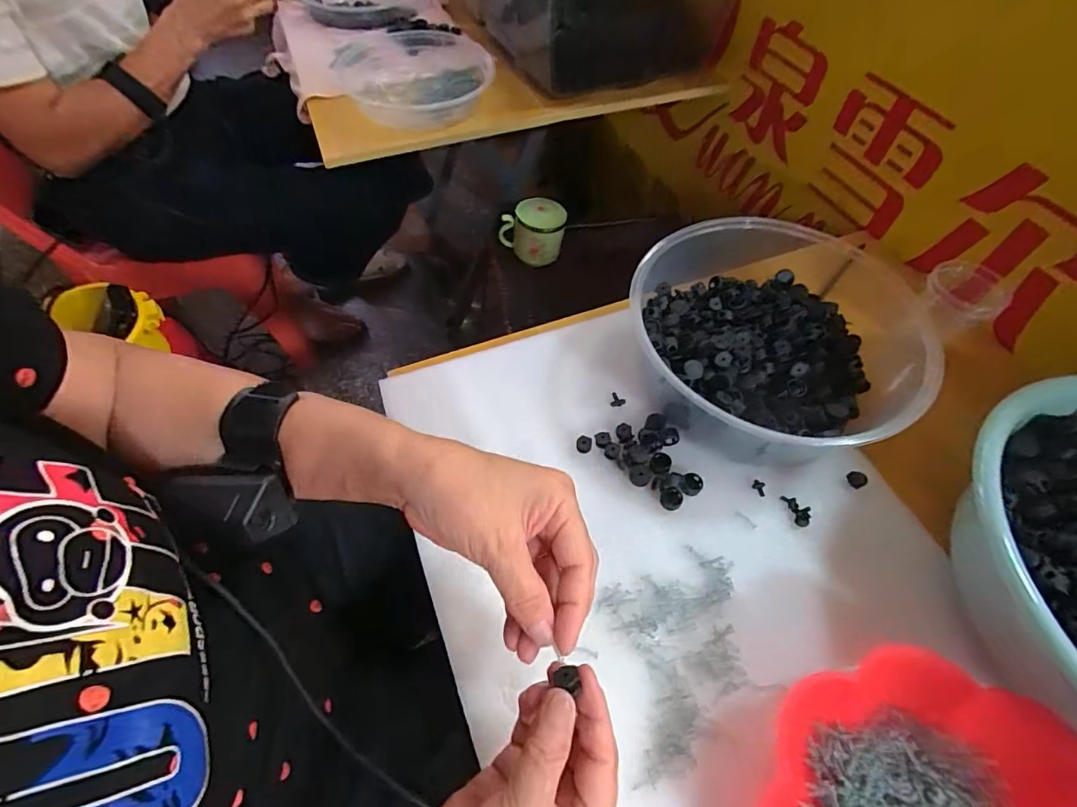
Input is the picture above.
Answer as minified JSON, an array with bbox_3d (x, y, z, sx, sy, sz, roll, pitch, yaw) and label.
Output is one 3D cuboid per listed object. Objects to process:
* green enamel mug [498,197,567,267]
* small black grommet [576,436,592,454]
[{"bbox_3d":[-0.012,-0.307,0.874,0.116,0.092,0.082,-2,58,-2],"label":"green enamel mug"},{"bbox_3d":[0.041,0.038,0.441,0.014,0.008,0.014,2,58,1],"label":"small black grommet"}]

